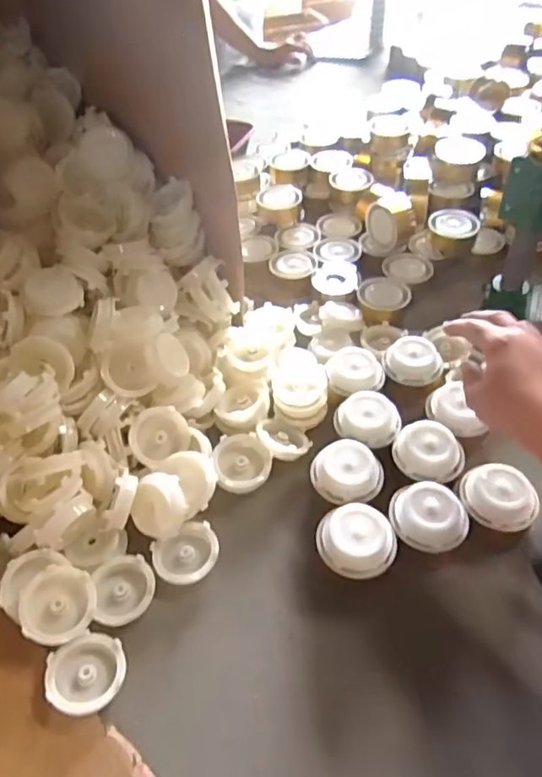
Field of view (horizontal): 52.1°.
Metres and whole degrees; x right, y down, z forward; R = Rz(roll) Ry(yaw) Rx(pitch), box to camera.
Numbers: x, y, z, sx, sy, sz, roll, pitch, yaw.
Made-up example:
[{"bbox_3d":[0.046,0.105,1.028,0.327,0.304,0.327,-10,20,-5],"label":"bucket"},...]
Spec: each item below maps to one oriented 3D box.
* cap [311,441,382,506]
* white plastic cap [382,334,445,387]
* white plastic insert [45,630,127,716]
[{"bbox_3d":[0.071,0.077,0.513,0.056,0.031,0.055,-2,47,2],"label":"cap"},{"bbox_3d":[0.157,-0.030,0.618,0.063,0.023,0.054,12,77,15],"label":"white plastic cap"},{"bbox_3d":[-0.141,0.221,0.429,0.057,0.023,0.055,-2,47,2],"label":"white plastic insert"}]

